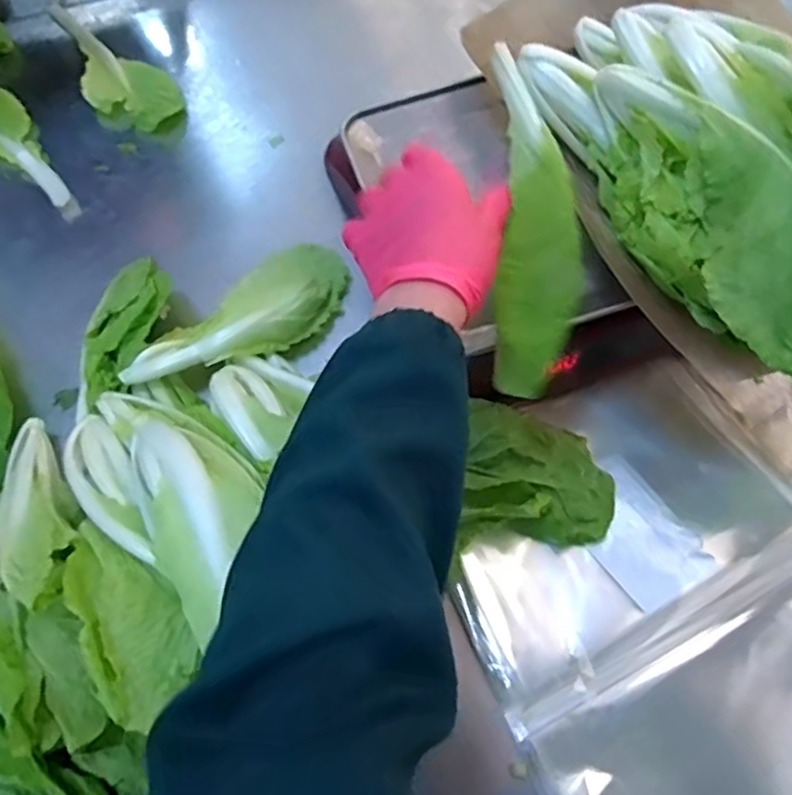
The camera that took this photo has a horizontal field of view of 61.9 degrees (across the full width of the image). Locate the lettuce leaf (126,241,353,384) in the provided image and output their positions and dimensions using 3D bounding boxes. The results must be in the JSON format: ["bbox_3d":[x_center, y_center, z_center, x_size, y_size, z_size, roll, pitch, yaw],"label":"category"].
[{"bbox_3d":[-0.132,-0.065,0.583,0.216,0.038,0.083,-38,71,-15],"label":"lettuce leaf"}]

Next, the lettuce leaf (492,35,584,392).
[{"bbox_3d":[0.094,-0.131,0.456,0.052,0.030,0.272,2,69,1],"label":"lettuce leaf"}]

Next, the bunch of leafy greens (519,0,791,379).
[{"bbox_3d":[0.232,-0.154,0.438,0.169,0.078,0.331,-32,70,-13],"label":"bunch of leafy greens"}]

